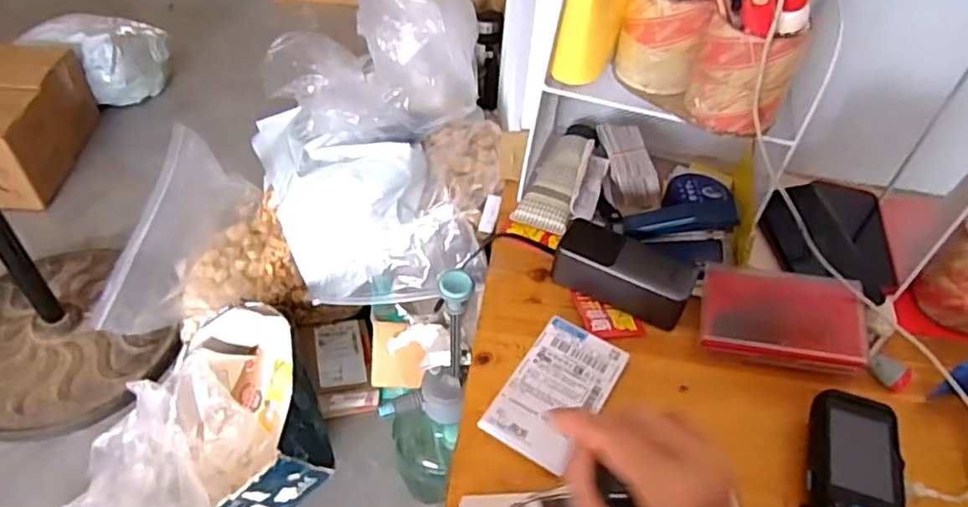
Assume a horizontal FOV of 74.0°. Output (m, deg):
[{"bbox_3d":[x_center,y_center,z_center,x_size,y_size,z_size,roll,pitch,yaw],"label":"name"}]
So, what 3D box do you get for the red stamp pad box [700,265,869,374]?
[{"bbox_3d":[0.273,0.057,0.590,0.136,0.020,0.099,6,54,16],"label":"red stamp pad box"}]

